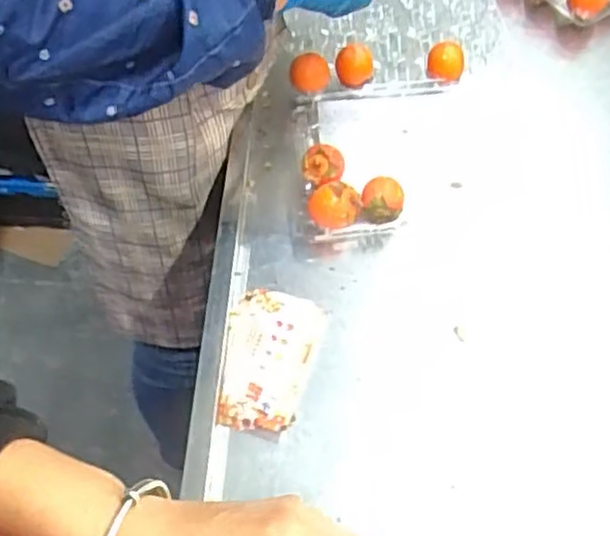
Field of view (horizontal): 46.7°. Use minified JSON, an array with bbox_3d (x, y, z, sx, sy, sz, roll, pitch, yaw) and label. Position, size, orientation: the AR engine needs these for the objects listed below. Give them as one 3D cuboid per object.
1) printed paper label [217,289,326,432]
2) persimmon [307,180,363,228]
[{"bbox_3d":[-0.031,0.074,0.576,0.073,0.012,0.119,10,58,6],"label":"printed paper label"},{"bbox_3d":[0.027,-0.053,0.641,0.045,0.045,0.041,0,58,-1],"label":"persimmon"}]

